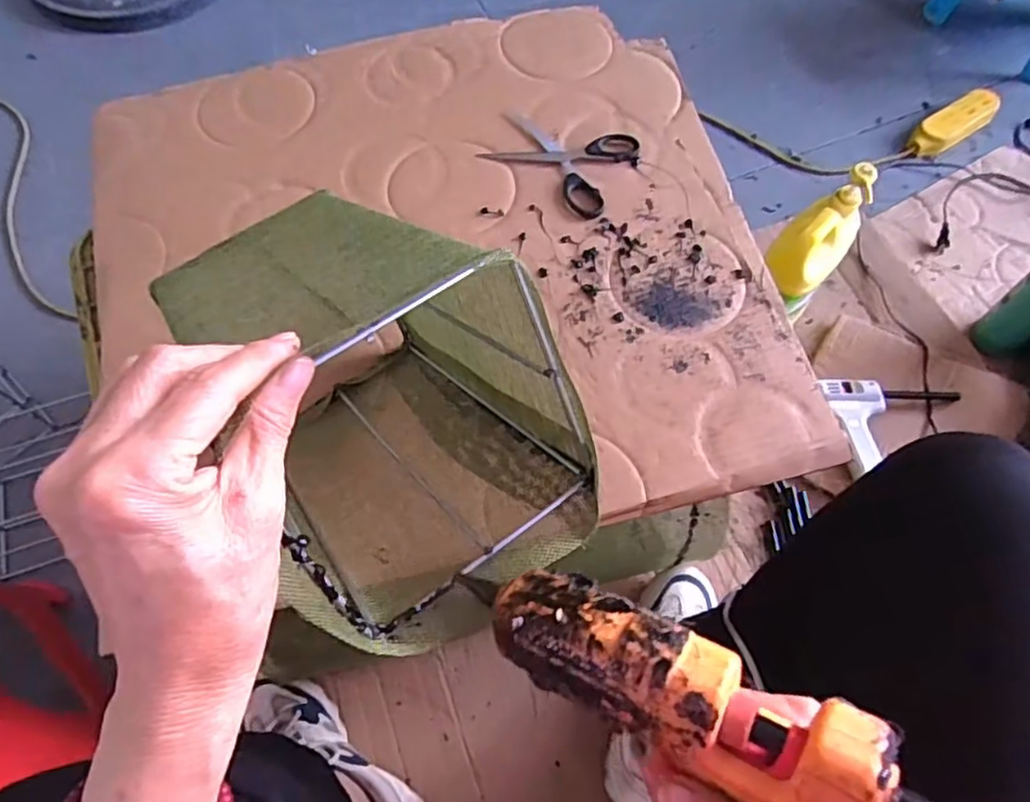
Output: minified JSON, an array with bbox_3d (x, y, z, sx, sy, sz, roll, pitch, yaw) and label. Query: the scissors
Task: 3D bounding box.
[{"bbox_3d":[0.041,-0.234,0.624,0.138,0.007,0.103,21,66,10],"label":"scissors"}]

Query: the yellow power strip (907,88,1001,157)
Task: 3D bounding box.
[{"bbox_3d":[0.760,-0.482,1.123,0.193,0.033,0.065,-32,69,-15],"label":"yellow power strip"}]

